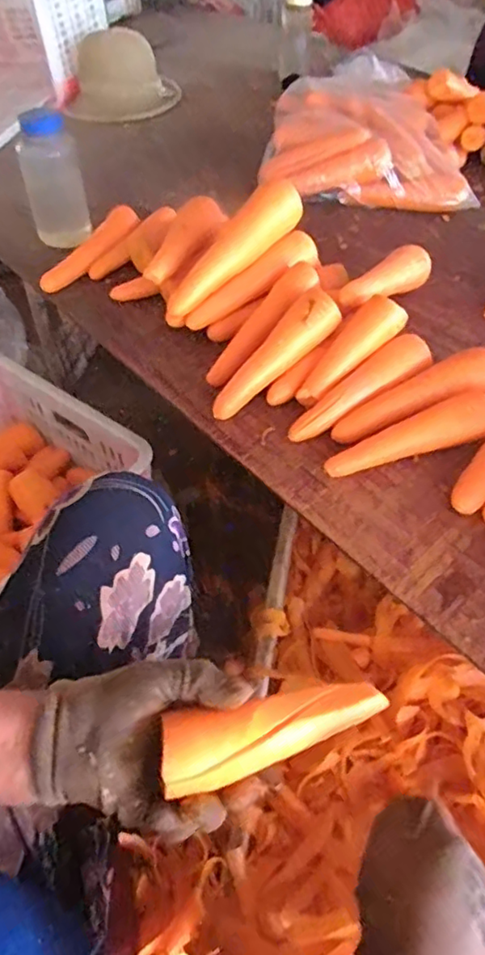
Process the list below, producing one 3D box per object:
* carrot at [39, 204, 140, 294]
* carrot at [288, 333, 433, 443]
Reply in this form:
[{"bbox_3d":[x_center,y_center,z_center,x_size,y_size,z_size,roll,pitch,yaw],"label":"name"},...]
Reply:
[{"bbox_3d":[-0.213,-0.327,0.825,0.034,0.041,0.198,28,57,22],"label":"carrot"},{"bbox_3d":[0.132,-0.099,0.647,0.190,0.040,0.046,-29,56,-21],"label":"carrot"}]

